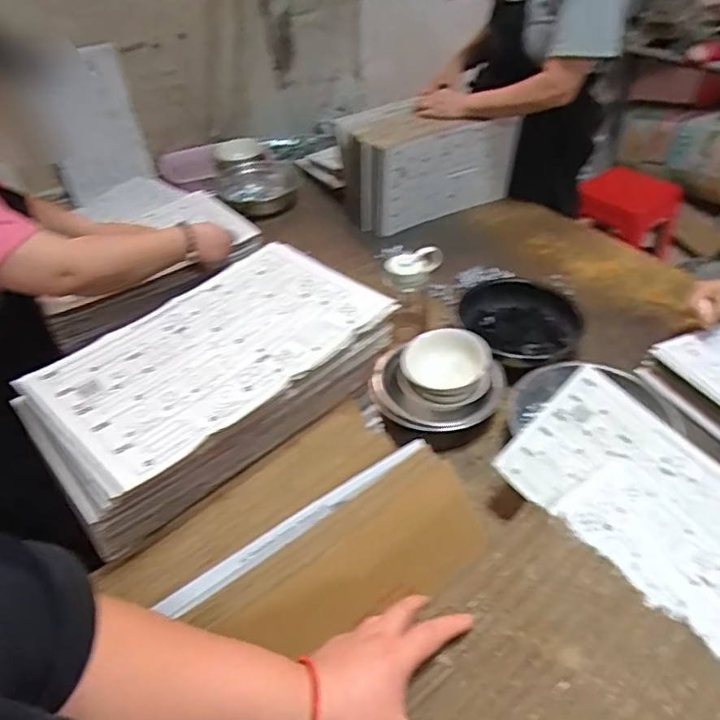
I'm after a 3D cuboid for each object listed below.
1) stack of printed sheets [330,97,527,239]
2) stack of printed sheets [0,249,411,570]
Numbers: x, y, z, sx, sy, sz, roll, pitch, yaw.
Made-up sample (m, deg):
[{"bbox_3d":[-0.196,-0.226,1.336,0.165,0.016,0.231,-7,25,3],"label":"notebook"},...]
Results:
[{"bbox_3d":[0.173,-0.528,1.447,0.393,0.246,0.216,-16,45,-13],"label":"stack of printed sheets"},{"bbox_3d":[-0.186,0.020,0.713,0.247,0.110,0.425,33,54,32],"label":"stack of printed sheets"}]

